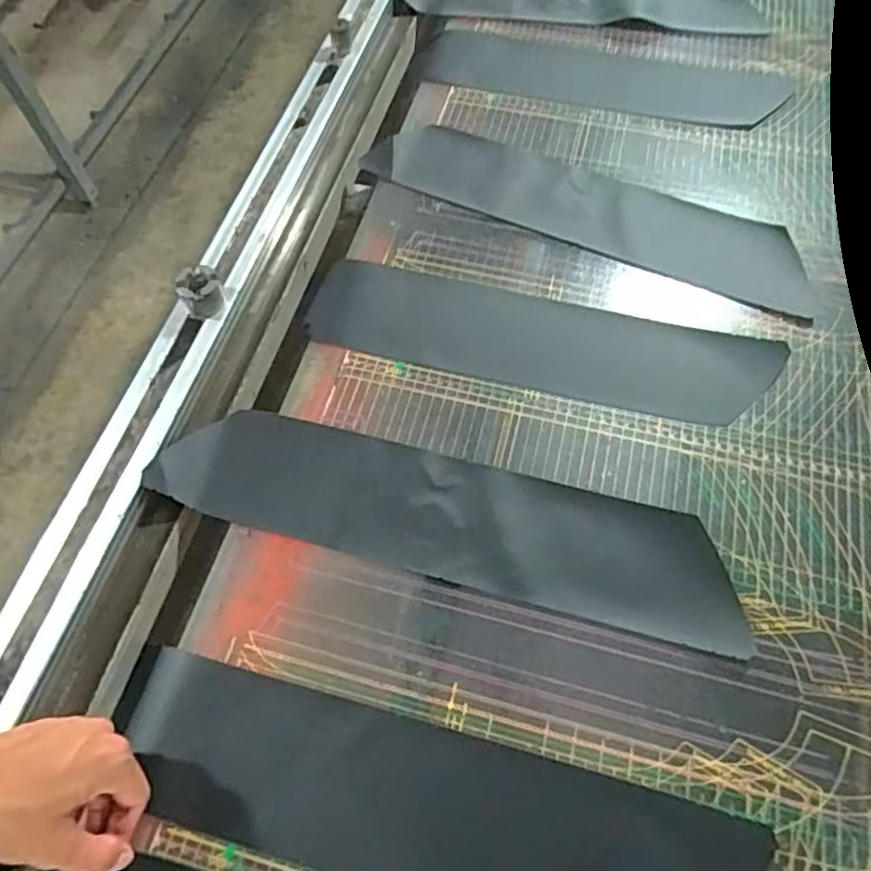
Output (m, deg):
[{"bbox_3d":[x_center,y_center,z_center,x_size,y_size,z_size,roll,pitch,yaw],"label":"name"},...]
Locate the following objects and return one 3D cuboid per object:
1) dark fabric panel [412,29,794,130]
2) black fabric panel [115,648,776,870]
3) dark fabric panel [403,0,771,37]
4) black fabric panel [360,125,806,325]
[{"bbox_3d":[0.185,-0.402,0.741,0.404,0.016,0.099,10,63,6],"label":"dark fabric panel"},{"bbox_3d":[-0.009,0.250,0.444,0.426,0.009,0.107,12,63,7],"label":"black fabric panel"},{"bbox_3d":[0.171,-0.522,0.788,0.417,0.032,0.100,4,63,2],"label":"dark fabric panel"},{"bbox_3d":[0.149,-0.231,0.663,0.449,0.013,0.102,22,65,11],"label":"black fabric panel"}]

